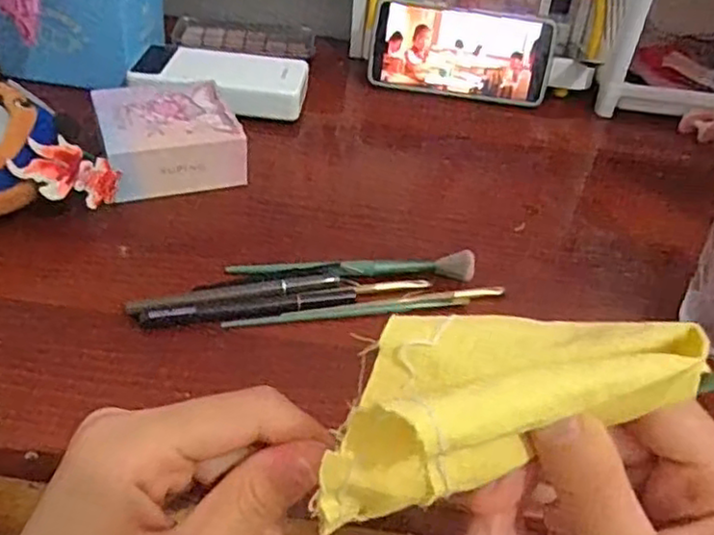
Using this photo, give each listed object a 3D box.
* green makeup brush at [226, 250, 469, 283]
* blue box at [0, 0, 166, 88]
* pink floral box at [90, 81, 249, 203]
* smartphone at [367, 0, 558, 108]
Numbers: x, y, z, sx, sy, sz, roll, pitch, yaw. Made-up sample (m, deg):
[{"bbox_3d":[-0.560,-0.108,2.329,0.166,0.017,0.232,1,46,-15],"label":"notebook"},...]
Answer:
[{"bbox_3d":[-0.001,-0.001,0.426,0.155,0.013,0.016,0,40,-8],"label":"green makeup brush"},{"bbox_3d":[-0.242,-0.218,0.588,0.120,0.085,0.099,10,40,4],"label":"blue box"},{"bbox_3d":[-0.140,-0.095,0.504,0.094,0.044,0.098,-12,43,-22],"label":"pink floral box"},{"bbox_3d":[0.098,-0.201,0.632,0.167,0.079,0.009,8,18,1],"label":"smartphone"}]

